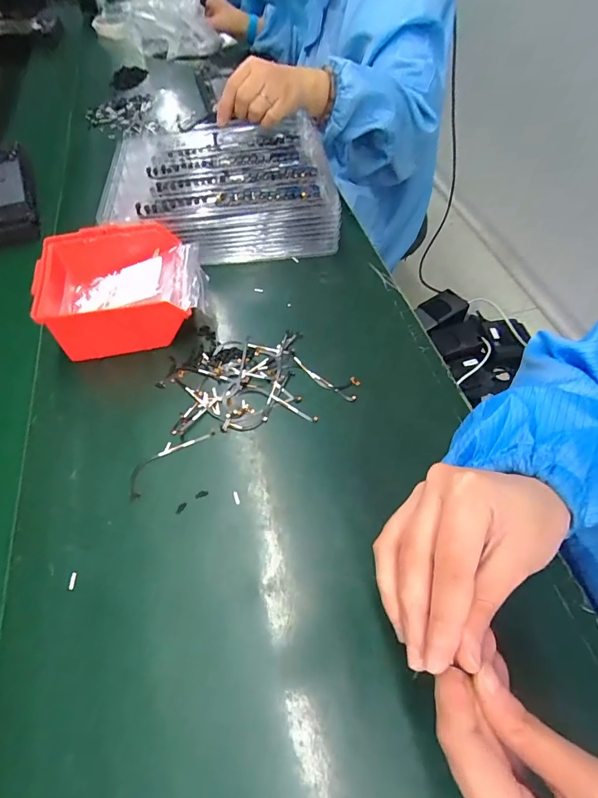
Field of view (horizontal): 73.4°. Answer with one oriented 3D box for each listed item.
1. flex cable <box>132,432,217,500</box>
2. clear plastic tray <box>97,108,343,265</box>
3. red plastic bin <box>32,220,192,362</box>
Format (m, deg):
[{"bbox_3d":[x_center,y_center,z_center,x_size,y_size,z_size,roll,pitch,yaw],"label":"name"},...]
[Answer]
[{"bbox_3d":[-0.113,0.050,0.346,0.022,0.004,0.086,38,64,23],"label":"flex cable"},{"bbox_3d":[-0.100,-0.276,0.533,0.288,0.080,0.208,-3,56,-2],"label":"clear plastic tray"},{"bbox_3d":[-0.186,-0.117,0.424,0.138,0.067,0.131,-14,57,-9],"label":"red plastic bin"}]

